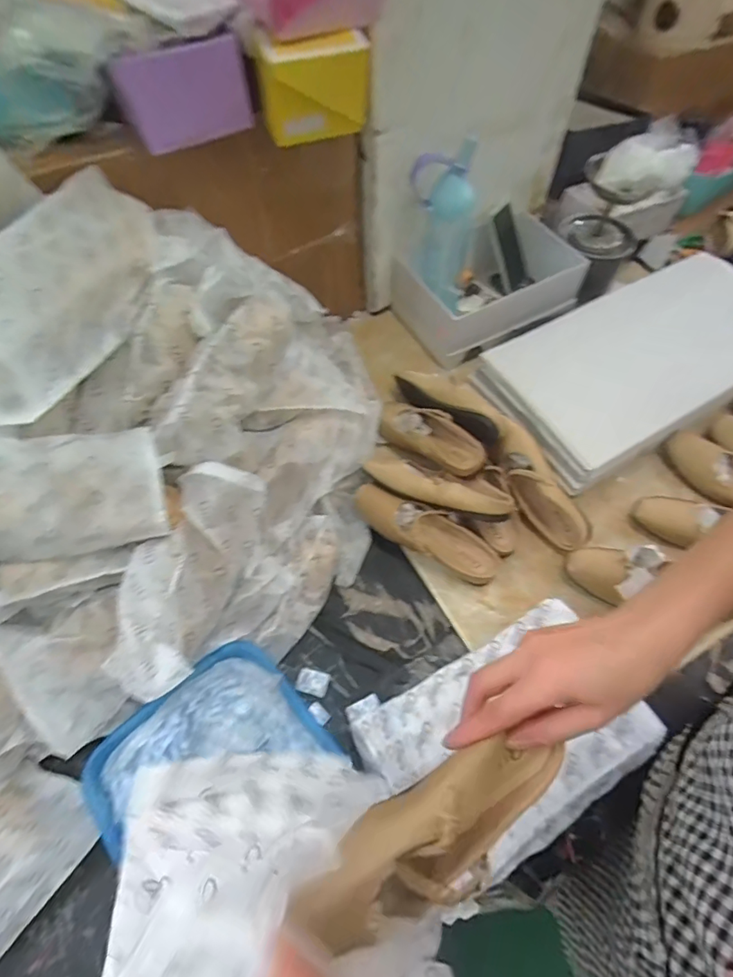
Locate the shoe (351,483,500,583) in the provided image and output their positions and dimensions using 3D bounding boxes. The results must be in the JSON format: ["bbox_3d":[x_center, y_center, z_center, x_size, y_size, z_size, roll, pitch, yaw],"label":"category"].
[{"bbox_3d":[0.086,0.062,0.720,0.244,0.057,0.077,29,64,16],"label":"shoe"}]

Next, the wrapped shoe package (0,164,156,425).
[{"bbox_3d":[-0.325,-0.225,0.507,0.125,0.099,0.305,10,60,6],"label":"wrapped shoe package"}]

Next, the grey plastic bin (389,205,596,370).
[{"bbox_3d":[0.228,-0.383,0.906,0.295,0.139,0.198,-28,63,-15],"label":"grey plastic bin"}]

